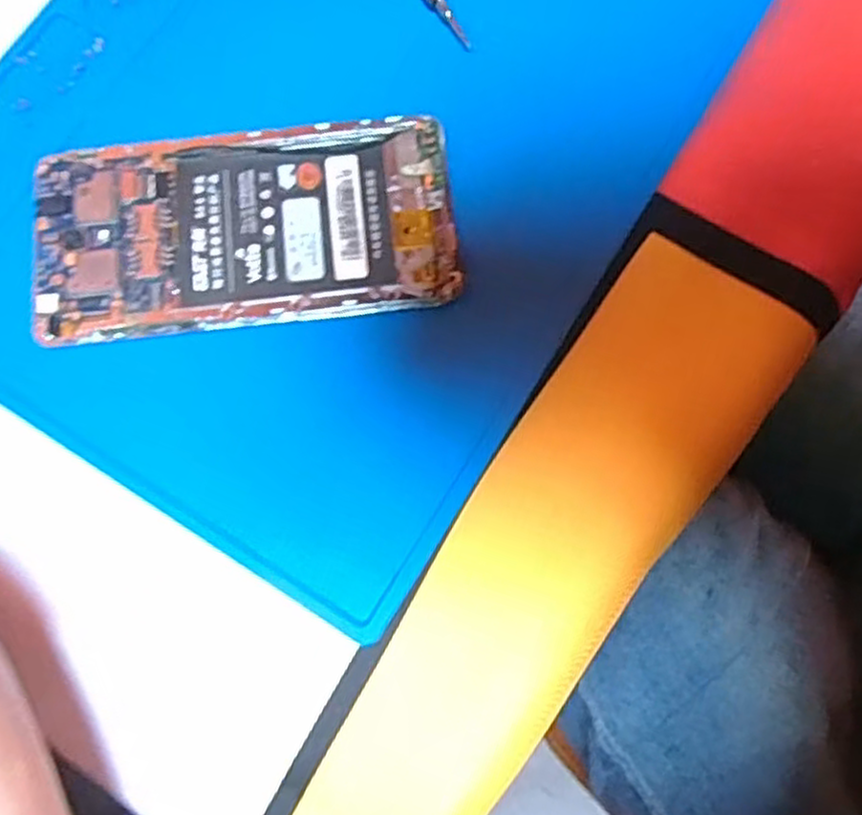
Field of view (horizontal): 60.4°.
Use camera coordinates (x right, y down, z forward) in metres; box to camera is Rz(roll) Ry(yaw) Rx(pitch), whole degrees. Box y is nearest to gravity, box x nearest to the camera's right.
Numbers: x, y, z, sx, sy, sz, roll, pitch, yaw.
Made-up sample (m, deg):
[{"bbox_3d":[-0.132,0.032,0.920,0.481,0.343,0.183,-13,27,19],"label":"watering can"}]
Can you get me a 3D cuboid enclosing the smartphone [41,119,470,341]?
[{"bbox_3d":[-0.063,-0.061,0.253,0.139,0.010,0.069,-6,78,-1],"label":"smartphone"}]

